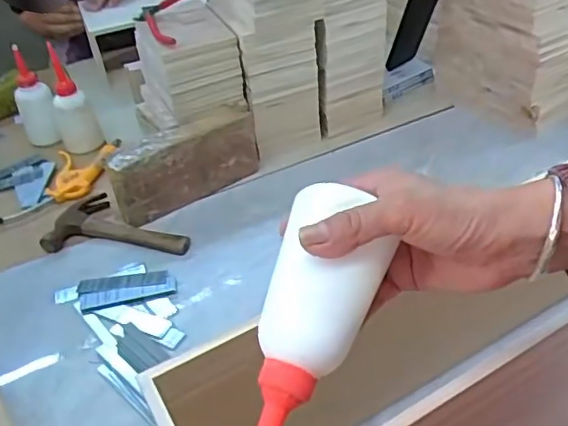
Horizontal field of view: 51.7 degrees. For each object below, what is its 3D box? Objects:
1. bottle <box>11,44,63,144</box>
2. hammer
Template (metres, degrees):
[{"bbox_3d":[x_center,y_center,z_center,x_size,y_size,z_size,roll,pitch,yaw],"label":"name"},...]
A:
[{"bbox_3d":[-0.394,-0.176,0.922,0.053,0.158,0.056,-17,39,-18],"label":"bottle"},{"bbox_3d":[-0.210,0.016,0.777,0.185,0.022,0.103,6,38,12],"label":"hammer"}]

